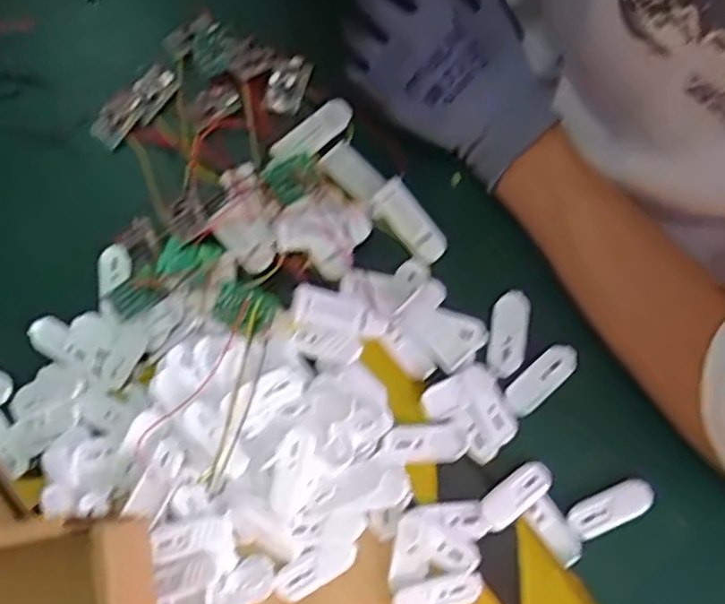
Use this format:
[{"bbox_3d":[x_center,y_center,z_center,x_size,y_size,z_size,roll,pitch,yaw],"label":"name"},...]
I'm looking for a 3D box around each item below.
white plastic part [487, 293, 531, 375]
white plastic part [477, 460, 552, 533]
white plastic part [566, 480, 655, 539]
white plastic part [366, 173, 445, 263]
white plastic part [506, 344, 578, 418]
[{"bbox_3d":[0.091,0.019,0.442,0.023,0.004,0.052,9,79,7],"label":"white plastic part"},{"bbox_3d":[0.090,0.114,0.418,0.049,0.007,0.021,-38,78,-10],"label":"white plastic part"},{"bbox_3d":[0.147,0.122,0.418,0.051,0.005,0.019,-26,78,-1],"label":"white plastic part"},{"bbox_3d":[0.030,-0.052,0.455,0.024,0.010,0.057,-37,78,-3],"label":"white plastic part"},{"bbox_3d":[0.110,0.047,0.437,0.053,0.007,0.021,-42,78,-4],"label":"white plastic part"}]

